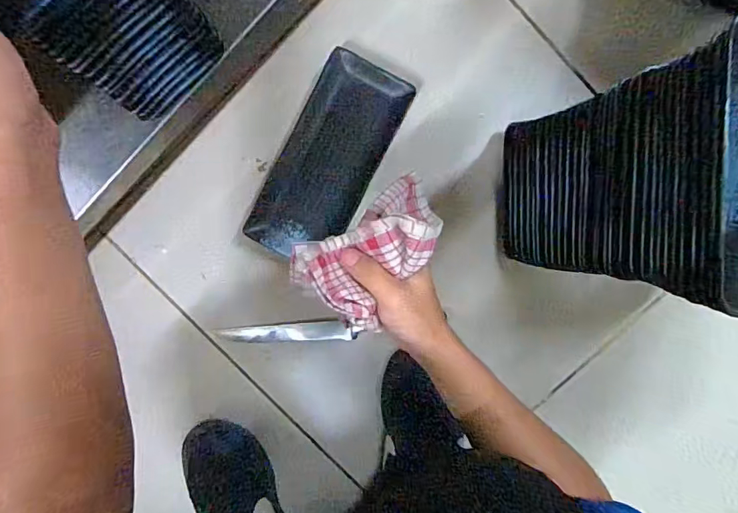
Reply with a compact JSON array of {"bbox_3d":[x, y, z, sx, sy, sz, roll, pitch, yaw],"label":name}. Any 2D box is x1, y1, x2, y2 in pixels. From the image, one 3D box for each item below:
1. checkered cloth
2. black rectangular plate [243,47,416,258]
[{"bbox_3d":[0.008,0.000,0.401,0.124,0.079,0.088,-31,94,5],"label":"checkered cloth"},{"bbox_3d":[-0.051,-0.118,0.586,0.114,0.044,0.254,28,96,-1],"label":"black rectangular plate"}]

